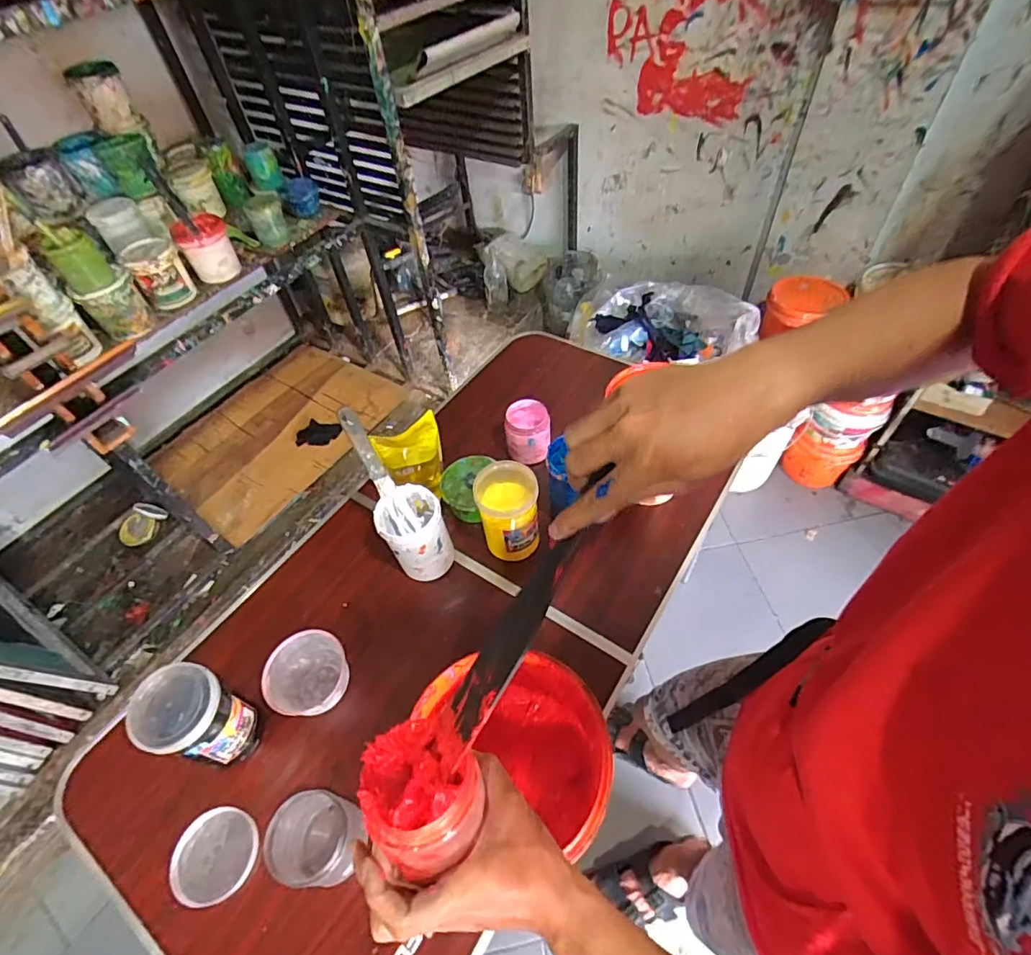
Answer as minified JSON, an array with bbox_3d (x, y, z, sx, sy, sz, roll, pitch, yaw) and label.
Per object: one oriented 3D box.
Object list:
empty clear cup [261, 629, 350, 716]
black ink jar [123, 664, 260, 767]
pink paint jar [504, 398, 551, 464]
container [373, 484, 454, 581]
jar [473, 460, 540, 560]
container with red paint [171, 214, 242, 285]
[{"bbox_3d":[-0.304,0.294,0.762,0.108,0.072,0.109,-3,52,3],"label":"empty clear cup"},{"bbox_3d":[-0.408,0.314,0.679,0.089,0.167,0.097,-3,52,3],"label":"black ink jar"},{"bbox_3d":[0.023,-0.088,1.002,0.083,0.090,0.089,-3,52,3],"label":"pink paint jar"},{"bbox_3d":[-0.159,0.092,0.832,0.095,0.139,0.099,-3,52,3],"label":"container"},{"bbox_3d":[-0.011,0.058,0.845,0.094,0.144,0.099,-3,52,3],"label":"jar"},{"bbox_3d":[-0.801,-0.589,1.362,0.125,0.143,0.143,-27,55,-15],"label":"container with red paint"}]

